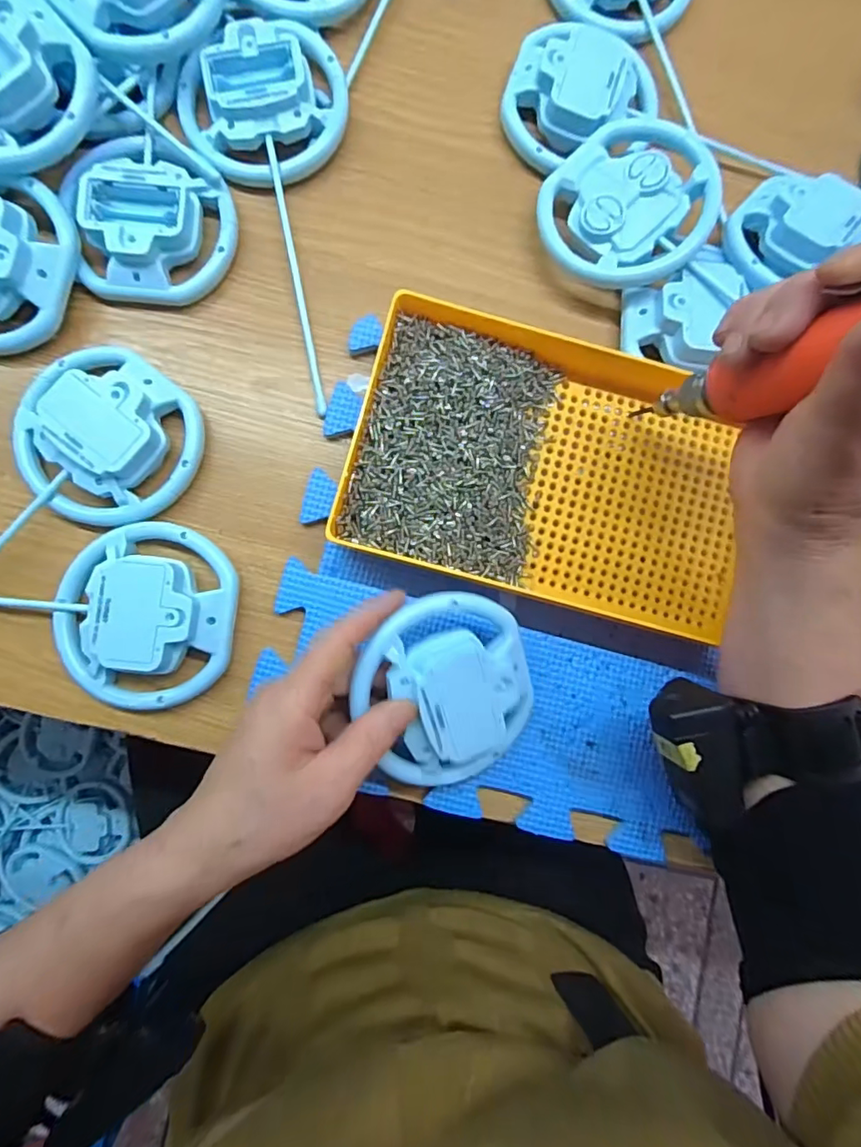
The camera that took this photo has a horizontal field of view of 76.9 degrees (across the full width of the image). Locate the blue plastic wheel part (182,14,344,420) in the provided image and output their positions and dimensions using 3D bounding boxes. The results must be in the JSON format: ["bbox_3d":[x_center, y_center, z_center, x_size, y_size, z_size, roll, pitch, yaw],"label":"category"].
[{"bbox_3d":[-0.096,-0.217,0.329,0.099,0.027,0.229,-6,86,-4],"label":"blue plastic wheel part"}]

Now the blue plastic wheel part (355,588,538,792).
[{"bbox_3d":[0.011,0.065,0.286,0.102,0.029,0.102,-3,98,-21],"label":"blue plastic wheel part"}]

